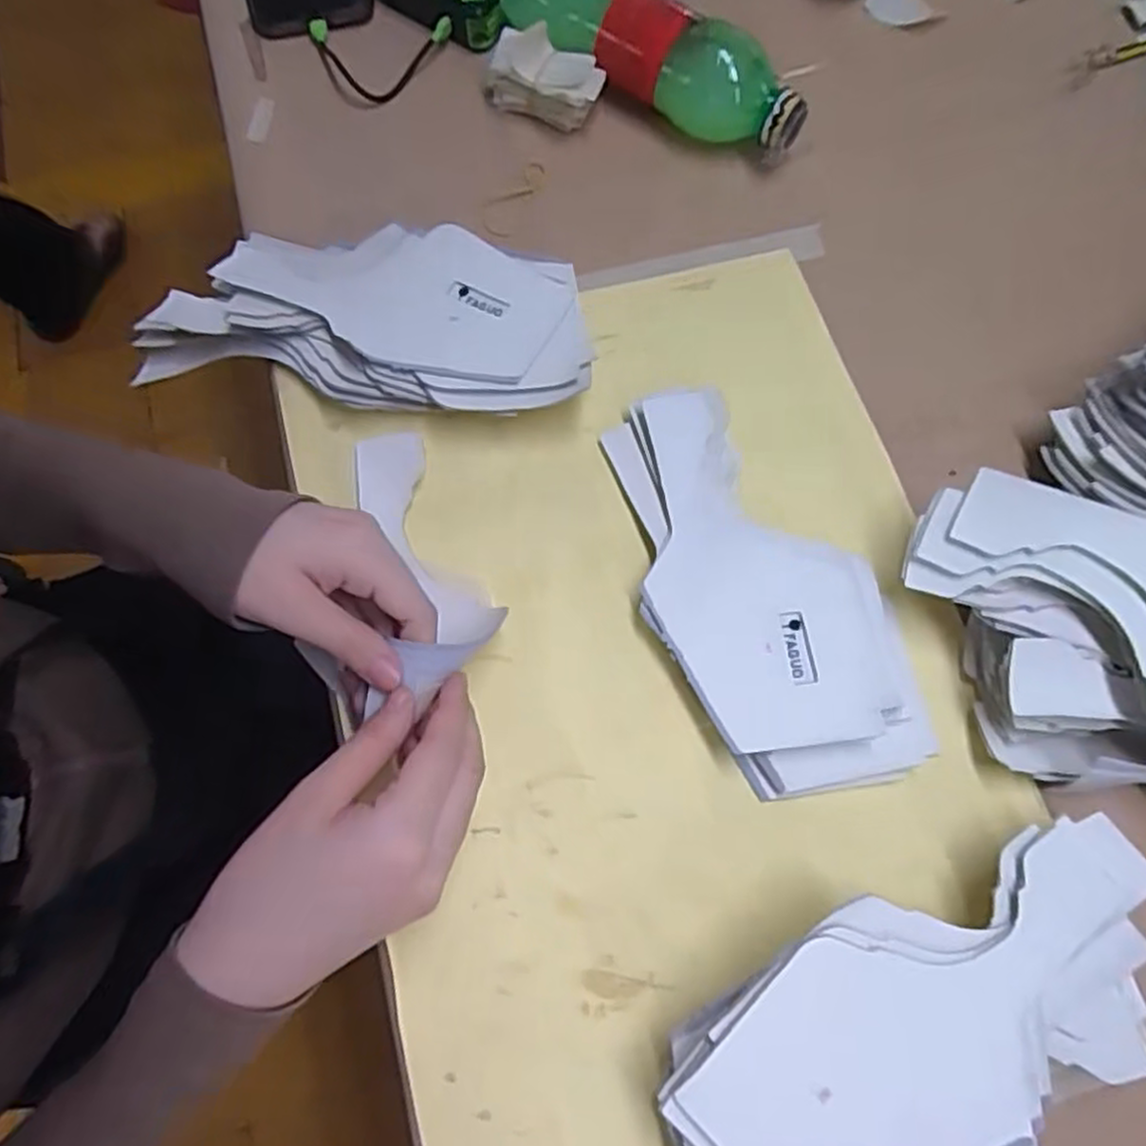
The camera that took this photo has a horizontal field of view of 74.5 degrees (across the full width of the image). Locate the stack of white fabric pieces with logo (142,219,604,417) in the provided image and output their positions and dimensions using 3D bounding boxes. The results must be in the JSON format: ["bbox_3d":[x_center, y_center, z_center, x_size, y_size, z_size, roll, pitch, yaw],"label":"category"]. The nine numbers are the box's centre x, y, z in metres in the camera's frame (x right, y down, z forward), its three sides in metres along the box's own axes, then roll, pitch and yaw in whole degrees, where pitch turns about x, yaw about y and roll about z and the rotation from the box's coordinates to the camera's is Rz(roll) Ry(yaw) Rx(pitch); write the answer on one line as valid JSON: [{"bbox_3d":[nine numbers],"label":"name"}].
[{"bbox_3d":[-0.114,-0.139,0.428,0.245,0.040,0.100,6,73,1],"label":"stack of white fabric pieces with logo"}]

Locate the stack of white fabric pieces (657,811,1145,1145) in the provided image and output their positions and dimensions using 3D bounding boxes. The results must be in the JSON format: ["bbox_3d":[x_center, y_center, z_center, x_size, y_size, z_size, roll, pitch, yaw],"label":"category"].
[{"bbox_3d":[0.143,0.186,0.306,0.217,0.048,0.105,-18,74,-6],"label":"stack of white fabric pieces"}]

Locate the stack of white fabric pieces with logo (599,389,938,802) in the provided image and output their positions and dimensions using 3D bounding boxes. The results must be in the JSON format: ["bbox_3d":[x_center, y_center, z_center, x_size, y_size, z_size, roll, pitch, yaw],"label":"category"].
[{"bbox_3d":[0.088,0.007,0.379,0.105,0.018,0.216,-30,75,-9],"label":"stack of white fabric pieces with logo"}]

